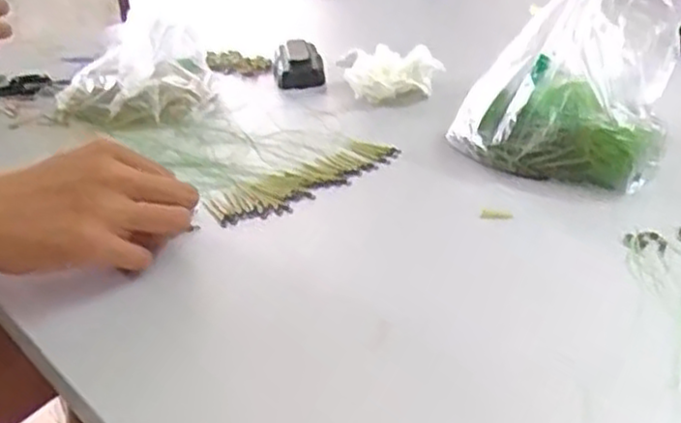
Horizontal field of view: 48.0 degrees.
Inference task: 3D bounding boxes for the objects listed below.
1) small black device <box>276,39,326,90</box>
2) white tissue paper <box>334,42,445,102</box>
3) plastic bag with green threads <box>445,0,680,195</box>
[{"bbox_3d":[-0.044,-0.164,0.850,0.052,0.035,0.071,-3,28,-1],"label":"small black device"},{"bbox_3d":[0.053,-0.139,0.778,0.100,0.045,0.069,-8,29,-9],"label":"white tissue paper"},{"bbox_3d":[0.181,-0.119,0.618,0.165,0.134,0.155,9,32,21],"label":"plastic bag with green threads"}]

